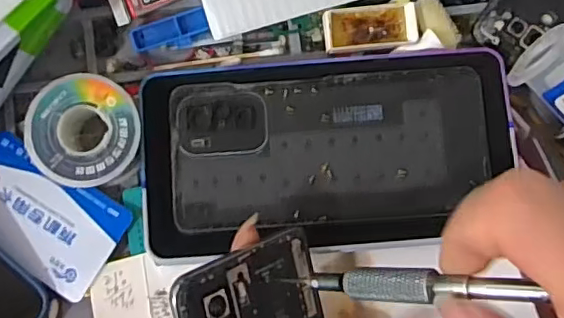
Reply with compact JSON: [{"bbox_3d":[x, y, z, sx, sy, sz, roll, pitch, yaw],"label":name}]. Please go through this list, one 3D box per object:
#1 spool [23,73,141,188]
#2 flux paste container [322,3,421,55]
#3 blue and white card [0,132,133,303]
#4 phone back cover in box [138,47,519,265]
[{"bbox_3d":[-0.097,-0.013,0.282,0.052,0.023,0.052,0,85,-3],"label":"spool"},{"bbox_3d":[0.046,-0.069,0.299,0.048,0.010,0.022,-4,85,-4],"label":"flux paste container"},{"bbox_3d":[-0.125,0.029,0.291,0.083,0.004,0.052,32,86,6],"label":"blue and white card"},{"bbox_3d":[0.023,-0.005,0.289,0.183,0.018,0.097,-5,85,-4],"label":"phone back cover in box"}]

